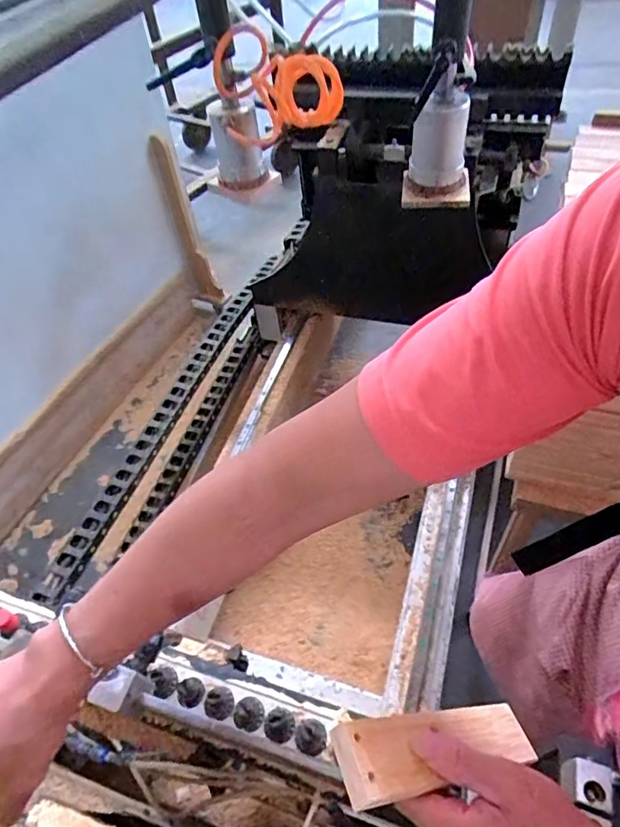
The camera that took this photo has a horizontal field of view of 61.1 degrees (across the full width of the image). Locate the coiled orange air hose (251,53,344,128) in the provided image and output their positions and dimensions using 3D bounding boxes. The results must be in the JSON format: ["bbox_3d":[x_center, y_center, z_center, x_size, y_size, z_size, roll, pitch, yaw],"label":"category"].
[{"bbox_3d":[-0.006,-0.511,0.832,0.160,0.113,0.038,-31,54,-18],"label":"coiled orange air hose"}]

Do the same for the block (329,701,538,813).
[{"bbox_3d":[0.089,0.221,0.352,0.182,0.018,0.044,17,37,-39],"label":"block"}]

